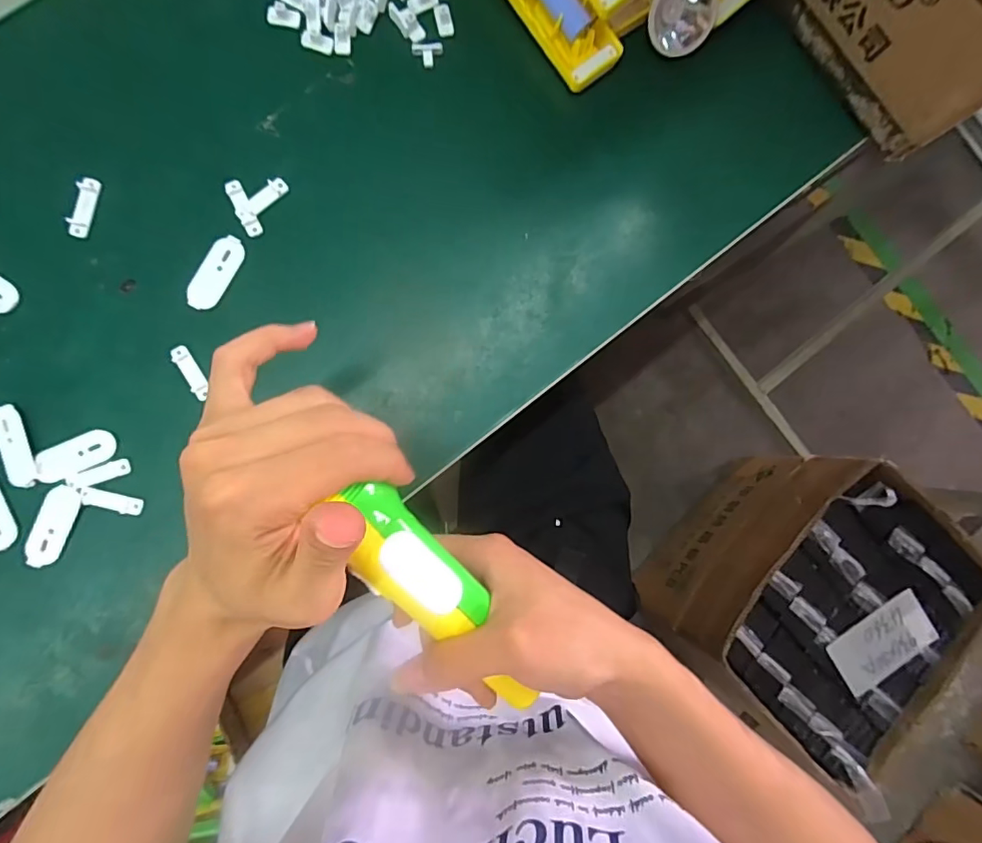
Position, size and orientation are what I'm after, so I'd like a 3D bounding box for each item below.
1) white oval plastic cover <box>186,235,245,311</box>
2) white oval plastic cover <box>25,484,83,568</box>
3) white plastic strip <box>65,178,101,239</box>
[{"bbox_3d":[-0.175,-0.094,0.324,0.019,0.006,0.050,27,87,-3],"label":"white oval plastic cover"},{"bbox_3d":[-0.265,0.062,0.307,0.021,0.005,0.049,24,87,-3],"label":"white oval plastic cover"},{"bbox_3d":[-0.254,-0.133,0.317,0.011,0.004,0.037,15,88,-4],"label":"white plastic strip"}]

